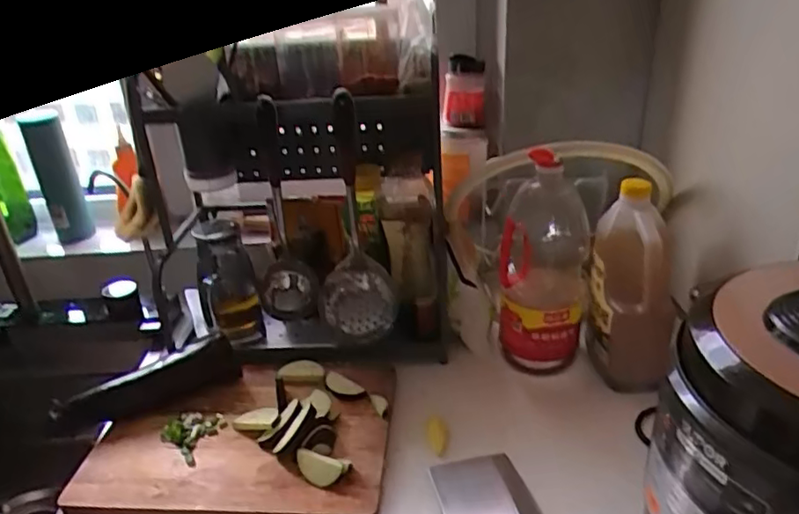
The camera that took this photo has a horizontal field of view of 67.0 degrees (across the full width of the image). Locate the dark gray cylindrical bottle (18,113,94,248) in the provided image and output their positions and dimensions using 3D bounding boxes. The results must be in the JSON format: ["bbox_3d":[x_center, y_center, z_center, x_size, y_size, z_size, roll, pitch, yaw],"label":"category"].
[{"bbox_3d":[-0.561,-0.127,0.992,0.058,0.220,0.050,-19,31,-26],"label":"dark gray cylindrical bottle"}]

